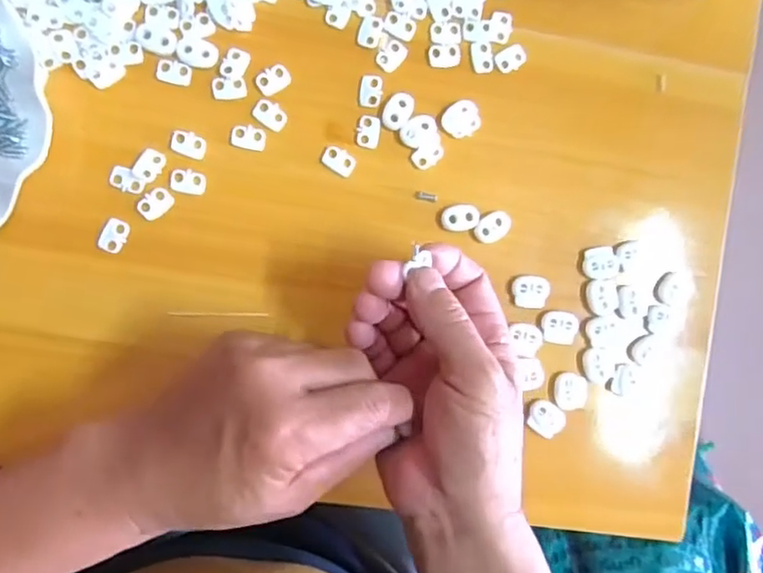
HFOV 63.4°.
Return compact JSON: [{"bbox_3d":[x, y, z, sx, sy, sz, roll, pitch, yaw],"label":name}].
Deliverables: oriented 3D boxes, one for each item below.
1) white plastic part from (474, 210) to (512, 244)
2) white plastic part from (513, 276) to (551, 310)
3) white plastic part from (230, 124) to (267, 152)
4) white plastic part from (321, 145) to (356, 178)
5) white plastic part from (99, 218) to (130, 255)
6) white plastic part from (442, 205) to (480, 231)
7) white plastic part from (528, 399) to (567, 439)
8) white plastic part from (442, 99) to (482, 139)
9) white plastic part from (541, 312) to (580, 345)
[{"bbox_3d":[0.067,-0.036,0.373,0.023,0.005,0.016,-31,93,-7],"label":"white plastic part"},{"bbox_3d":[0.091,0.003,0.376,0.023,0.005,0.020,3,89,-7],"label":"white plastic part"},{"bbox_3d":[-0.076,-0.086,0.354,0.019,0.004,0.014,9,88,-7],"label":"white plastic part"},{"bbox_3d":[-0.025,-0.074,0.362,0.020,0.004,0.013,32,86,-6],"label":"white plastic part"},{"bbox_3d":[-0.150,-0.028,0.346,0.013,0.004,0.019,21,87,-7],"label":"white plastic part"},{"bbox_3d":[0.048,-0.041,0.371,0.022,0.004,0.015,-12,91,-7],"label":"white plastic part"},{"bbox_3d":[0.100,0.080,0.373,0.021,0.004,0.019,32,85,-6],"label":"white plastic part"},{"bbox_3d":[0.049,-0.100,0.371,0.020,0.004,0.023,45,84,-5],"label":"white plastic part"},{"bbox_3d":[0.110,0.025,0.376,0.023,0.004,0.020,3,89,-7],"label":"white plastic part"}]

